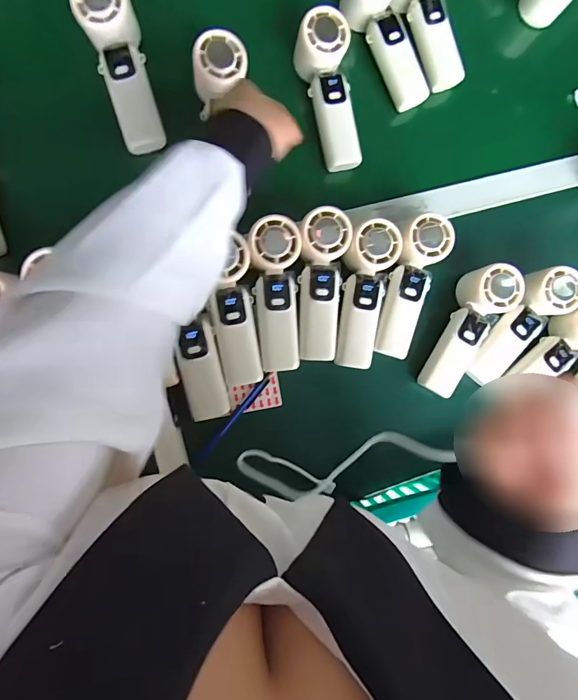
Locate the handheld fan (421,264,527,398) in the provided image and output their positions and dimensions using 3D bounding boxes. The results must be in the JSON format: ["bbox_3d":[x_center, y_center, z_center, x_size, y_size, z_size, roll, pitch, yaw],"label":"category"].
[{"bbox_3d":[0.213,-0.022,0.473,0.057,0.060,0.162,26,84,-7],"label":"handheld fan"}]

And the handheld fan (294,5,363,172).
[{"bbox_3d":[0.047,-0.298,0.472,0.059,0.070,0.165,-12,89,-9],"label":"handheld fan"}]

